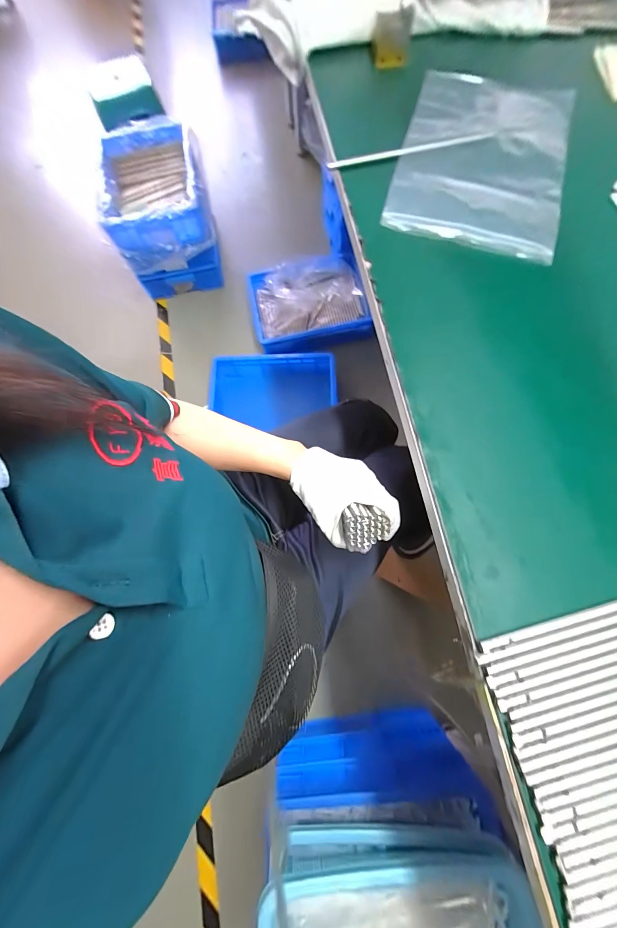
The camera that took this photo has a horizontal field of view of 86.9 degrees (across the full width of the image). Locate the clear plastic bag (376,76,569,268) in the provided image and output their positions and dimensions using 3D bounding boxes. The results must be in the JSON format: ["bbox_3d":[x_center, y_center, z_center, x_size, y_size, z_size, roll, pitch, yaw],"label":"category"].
[{"bbox_3d":[0.222,-0.392,0.413,0.200,0.010,0.290,16,75,6],"label":"clear plastic bag"}]

